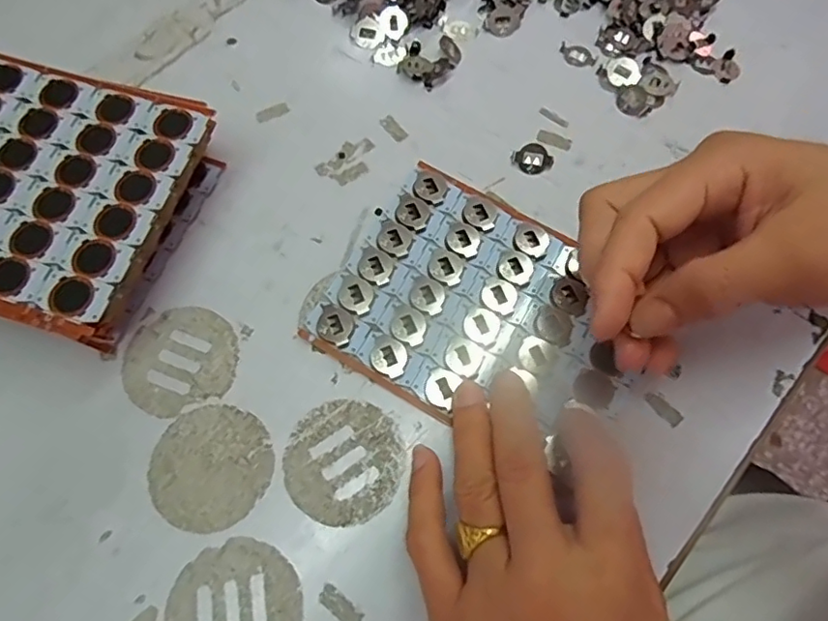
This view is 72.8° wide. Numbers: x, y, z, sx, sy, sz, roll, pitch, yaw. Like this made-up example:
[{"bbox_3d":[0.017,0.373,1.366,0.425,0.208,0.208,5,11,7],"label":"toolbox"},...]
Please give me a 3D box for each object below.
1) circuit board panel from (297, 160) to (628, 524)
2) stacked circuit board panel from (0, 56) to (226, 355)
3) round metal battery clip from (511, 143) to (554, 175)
[{"bbox_3d":[0.036,-0.001,0.277,0.144,0.005,0.115,29,71,10],"label":"circuit board panel"},{"bbox_3d":[-0.186,-0.054,0.273,0.156,0.050,0.125,17,69,5],"label":"stacked circuit board panel"},{"bbox_3d":[0.065,-0.083,0.309,0.022,0.008,0.014,25,70,8],"label":"round metal battery clip"}]

